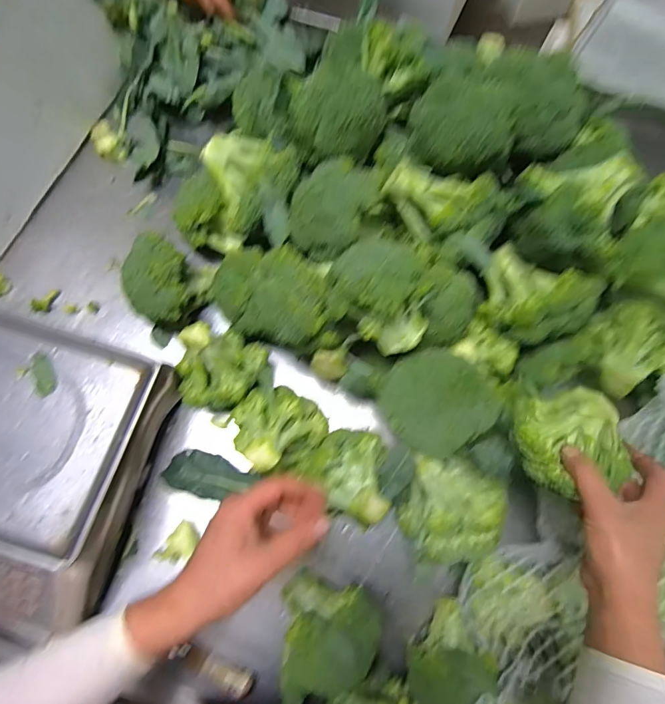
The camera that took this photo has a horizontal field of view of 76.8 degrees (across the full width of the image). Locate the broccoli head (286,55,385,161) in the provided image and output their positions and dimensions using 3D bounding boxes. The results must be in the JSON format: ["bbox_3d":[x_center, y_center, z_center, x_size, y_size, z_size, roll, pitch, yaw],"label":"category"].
[{"bbox_3d":[0.004,-0.286,0.504,0.108,0.087,0.095,27,75,7],"label":"broccoli head"}]

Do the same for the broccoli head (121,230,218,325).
[{"bbox_3d":[-0.238,-0.100,0.596,0.101,0.092,0.115,17,74,4],"label":"broccoli head"}]

